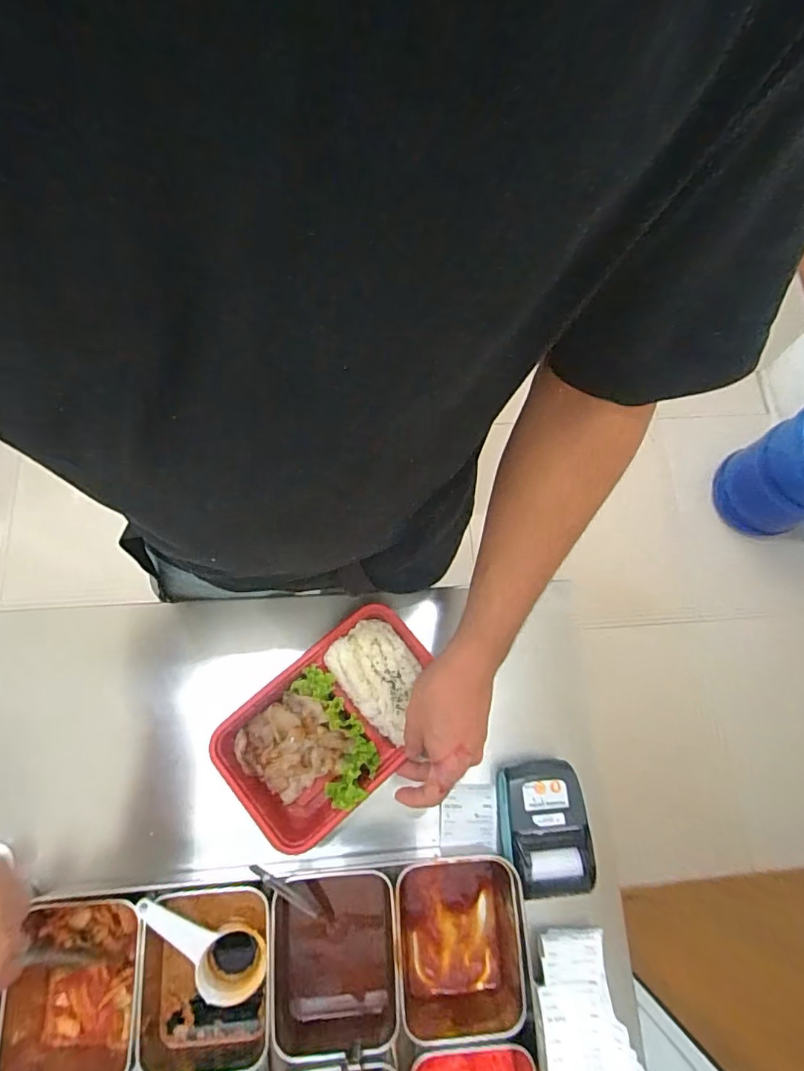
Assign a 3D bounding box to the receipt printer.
[{"bbox_3d":[0.134,0.276,0.505,0.081,0.040,0.112,-3,74,-2],"label":"receipt printer"}]

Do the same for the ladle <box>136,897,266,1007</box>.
[{"bbox_3d":[-0.171,0.346,0.455,0.123,0.027,0.056,43,77,-10],"label":"ladle"}]

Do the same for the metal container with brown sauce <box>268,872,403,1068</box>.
[{"bbox_3d":[-0.056,0.371,0.469,0.104,0.065,0.116,-5,74,-2],"label":"metal container with brown sauce"}]

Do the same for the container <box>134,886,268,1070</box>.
[{"bbox_3d":[-0.164,0.379,0.462,0.105,0.070,0.139,-3,74,-1],"label":"container"}]

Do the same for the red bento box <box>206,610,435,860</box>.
[{"bbox_3d":[-0.064,0.180,0.520,0.215,0.042,0.136,-41,79,-11],"label":"red bento box"}]

